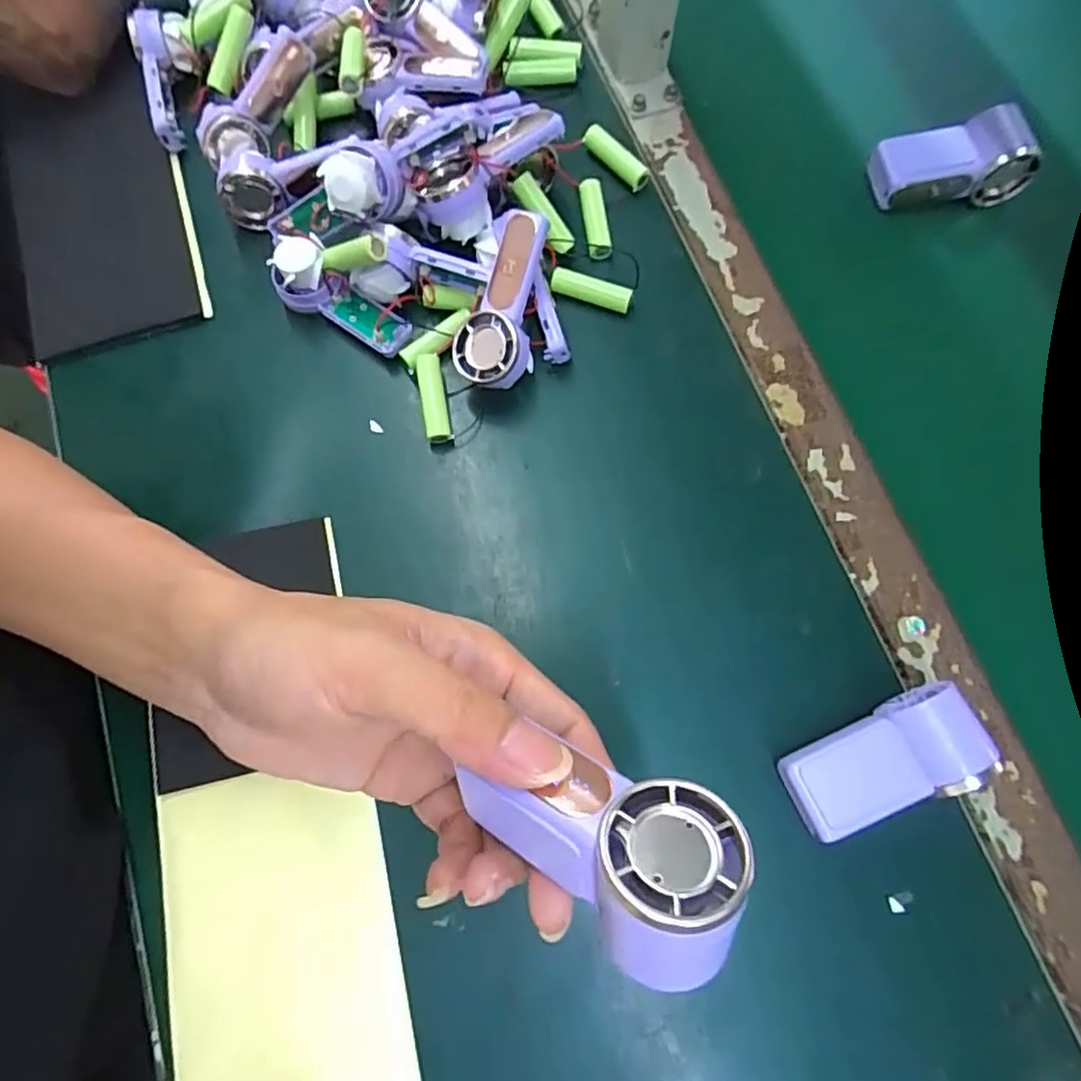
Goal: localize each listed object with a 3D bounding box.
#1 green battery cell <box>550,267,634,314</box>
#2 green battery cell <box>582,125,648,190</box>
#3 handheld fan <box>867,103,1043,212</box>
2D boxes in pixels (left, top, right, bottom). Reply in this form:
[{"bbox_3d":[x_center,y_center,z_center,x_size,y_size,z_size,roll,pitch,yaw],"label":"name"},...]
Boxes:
[{"bbox_3d":[0.031,-0.153,0.392,0.050,0.016,0.012,15,75,5],"label":"green battery cell"},{"bbox_3d":[0.049,-0.250,0.417,0.014,0.015,0.052,-44,79,-11],"label":"green battery cell"},{"bbox_3d":[0.261,-0.242,0.405,0.091,0.038,0.041,-8,75,-2],"label":"handheld fan"}]

